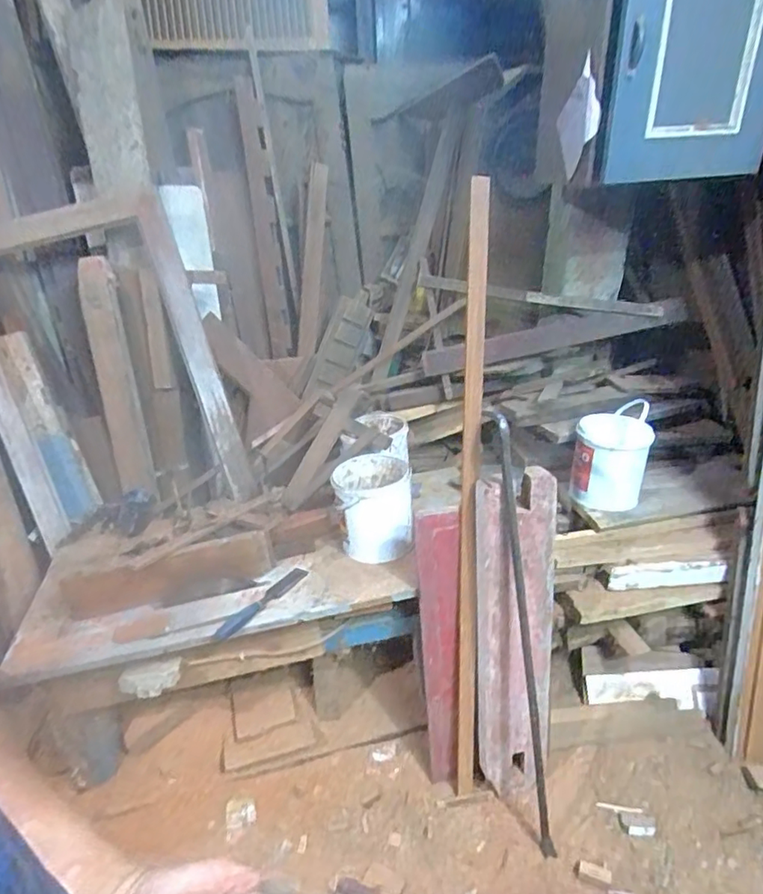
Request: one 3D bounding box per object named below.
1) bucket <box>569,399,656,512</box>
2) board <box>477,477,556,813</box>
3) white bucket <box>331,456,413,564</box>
[{"bbox_3d":[0.597,0.036,1.494,0.180,0.229,0.198,10,31,20],"label":"bucket"},{"bbox_3d":[0.293,0.443,1.220,0.173,0.802,0.047,-6,18,-11],"label":"board"},{"bbox_3d":[-0.022,0.139,1.368,0.180,0.182,0.197,-2,29,1],"label":"white bucket"}]

